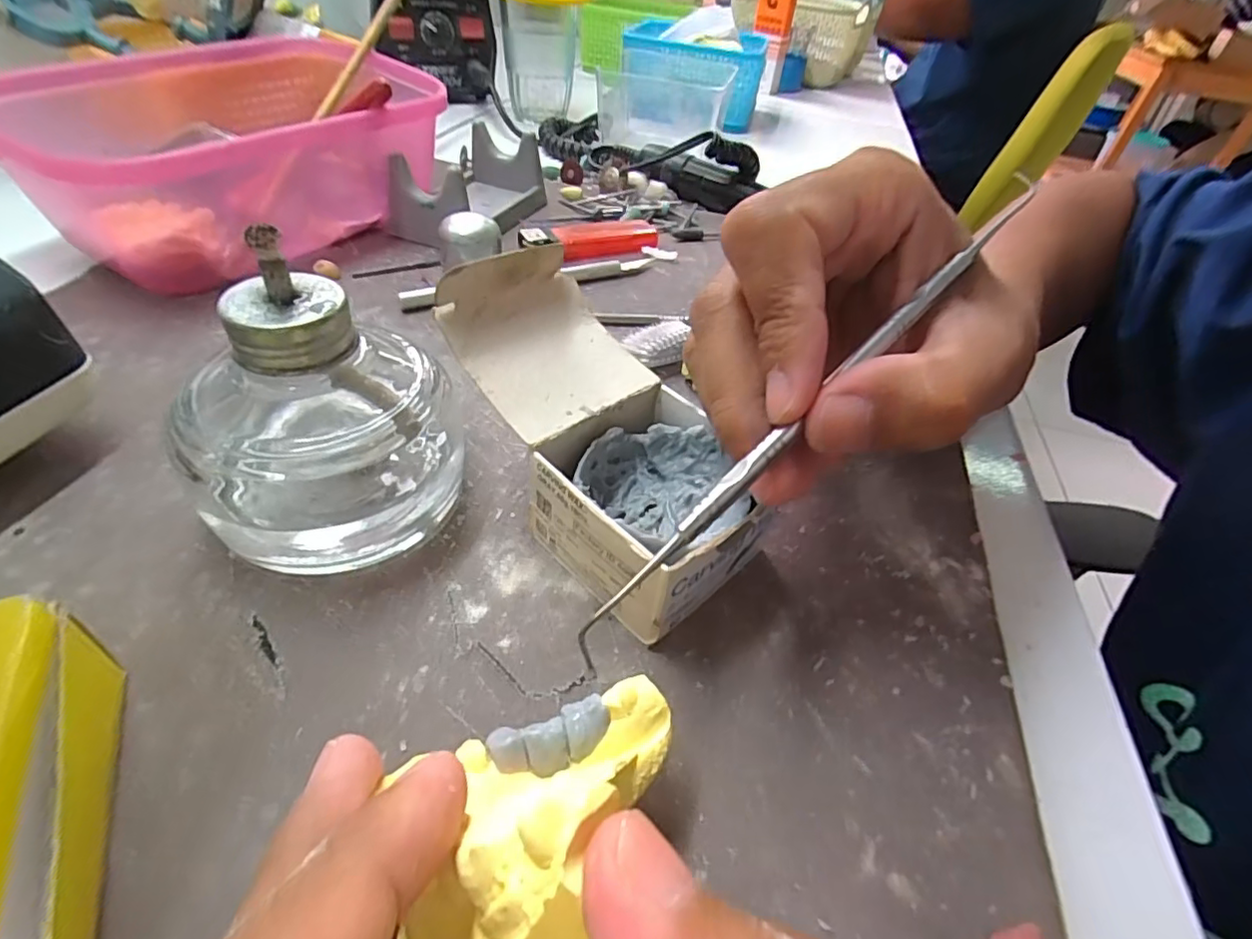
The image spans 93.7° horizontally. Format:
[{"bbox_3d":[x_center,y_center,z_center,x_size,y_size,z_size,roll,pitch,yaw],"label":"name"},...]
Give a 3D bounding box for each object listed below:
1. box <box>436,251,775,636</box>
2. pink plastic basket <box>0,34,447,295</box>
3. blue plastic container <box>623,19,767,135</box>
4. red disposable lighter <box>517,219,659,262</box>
[{"bbox_3d":[-0.006,-0.008,0.174,0.064,0.060,0.112,-29,55,-31],"label":"box"},{"bbox_3d":[-0.186,-0.164,0.307,0.125,0.065,0.179,30,49,21],"label":"pink plastic basket"},{"bbox_3d":[0.065,-0.388,0.564,0.123,0.062,0.203,8,45,0],"label":"blue plastic container"},{"bbox_3d":[-0.020,-0.131,0.331,0.079,0.013,0.015,-10,47,-18],"label":"red disposable lighter"}]

